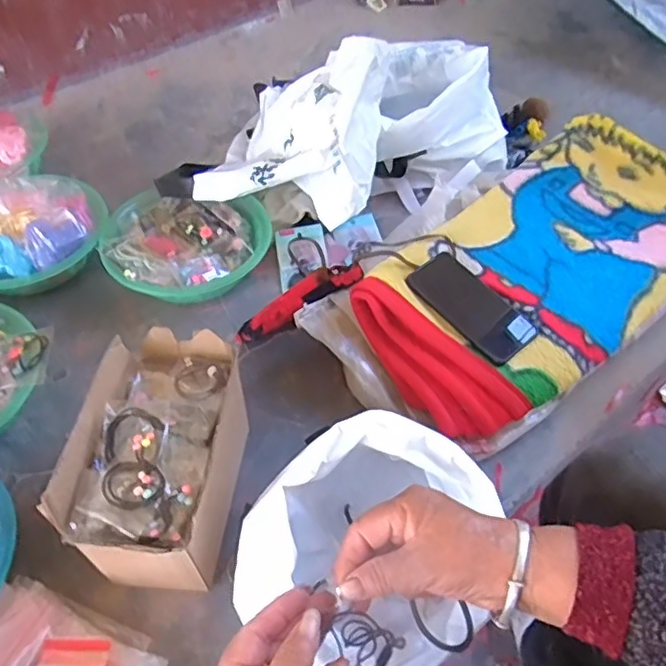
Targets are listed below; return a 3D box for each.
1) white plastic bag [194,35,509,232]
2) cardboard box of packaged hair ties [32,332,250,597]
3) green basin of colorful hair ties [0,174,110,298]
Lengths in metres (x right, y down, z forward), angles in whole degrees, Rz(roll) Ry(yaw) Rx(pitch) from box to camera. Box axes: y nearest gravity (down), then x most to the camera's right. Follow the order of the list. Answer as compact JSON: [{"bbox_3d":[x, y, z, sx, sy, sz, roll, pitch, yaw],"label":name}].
[{"bbox_3d":[0.020,-0.353,0.954,0.507,0.187,0.302,-24,55,-18],"label":"white plastic bag"},{"bbox_3d":[-0.168,0.136,0.621,0.127,0.175,0.215,5,51,5],"label":"cardboard box of packaged hair ties"},{"bbox_3d":[-0.449,-0.150,0.885,0.227,0.076,0.196,-31,57,-22],"label":"green basin of colorful hair ties"}]

